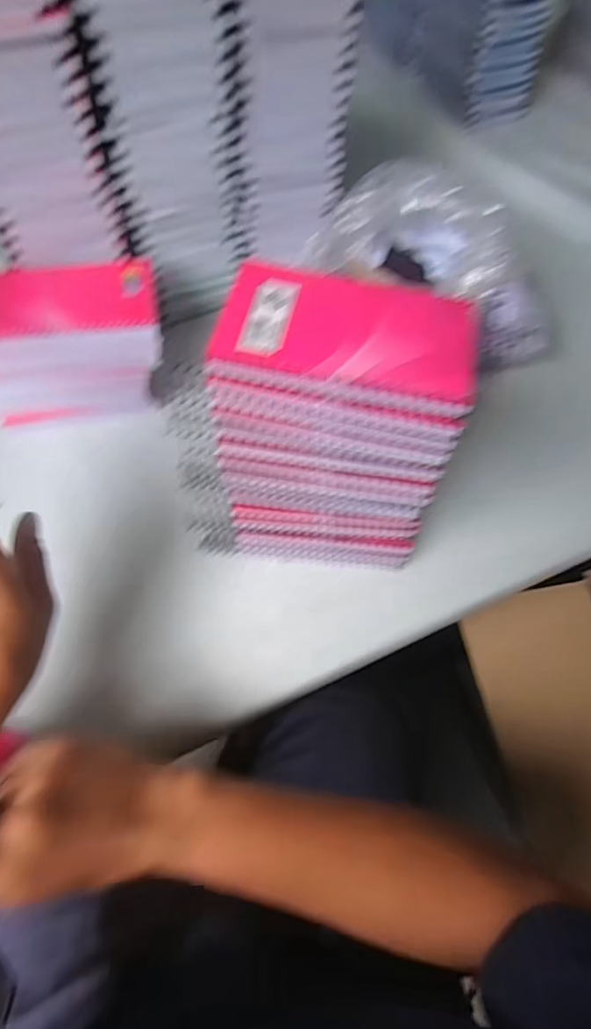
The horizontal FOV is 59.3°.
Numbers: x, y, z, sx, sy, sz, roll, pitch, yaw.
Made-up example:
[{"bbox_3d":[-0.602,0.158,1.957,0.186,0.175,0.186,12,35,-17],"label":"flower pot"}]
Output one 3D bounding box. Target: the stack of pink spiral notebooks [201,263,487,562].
[{"bbox_3d":[0.020,-0.048,0.344,0.138,0.186,0.101,6,64,0],"label":"stack of pink spiral notebooks"}]

